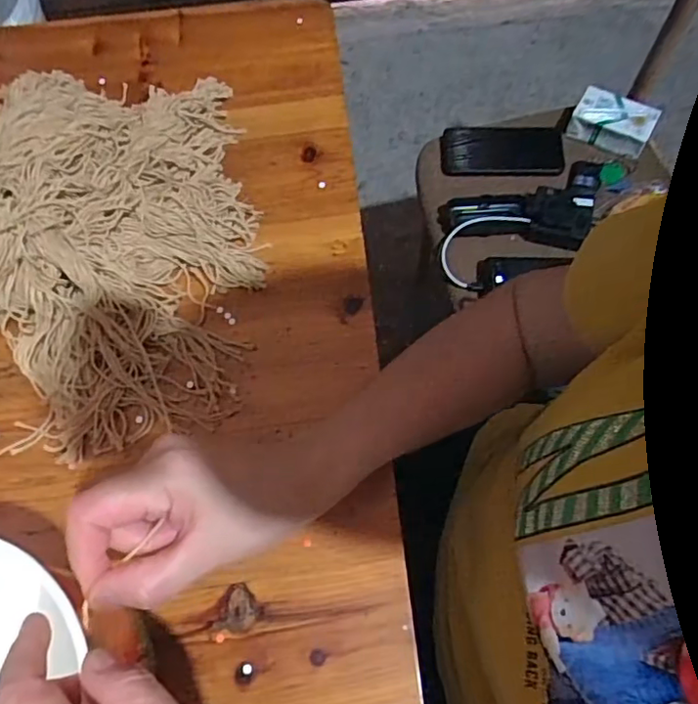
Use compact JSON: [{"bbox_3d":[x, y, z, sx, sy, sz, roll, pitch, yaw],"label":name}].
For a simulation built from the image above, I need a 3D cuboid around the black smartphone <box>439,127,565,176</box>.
[{"bbox_3d":[0.221,-0.293,0.854,0.172,0.016,0.081,4,68,3],"label":"black smartphone"}]

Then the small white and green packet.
[{"bbox_3d":[0.376,-0.329,0.840,0.106,0.034,0.072,30,72,13],"label":"small white and green packet"}]

